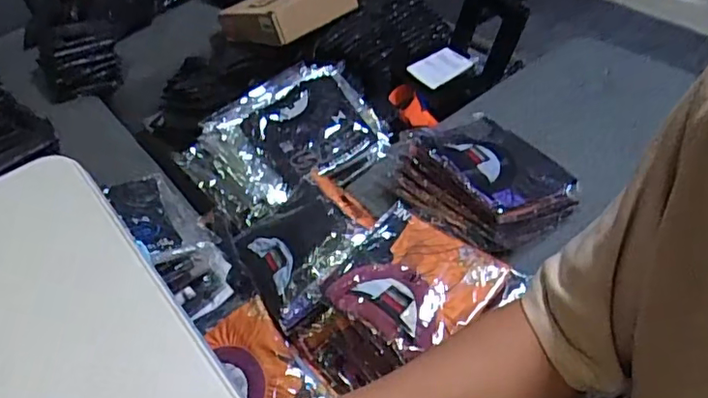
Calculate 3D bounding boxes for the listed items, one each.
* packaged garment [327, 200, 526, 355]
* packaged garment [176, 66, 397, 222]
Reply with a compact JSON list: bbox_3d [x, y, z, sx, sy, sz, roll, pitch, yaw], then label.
[{"bbox_3d":[0.084,0.108,0.770,0.205,0.028,0.187,33,58,32],"label":"packaged garment"},{"bbox_3d":[-0.122,-0.122,1.055,0.346,0.074,0.253,-36,53,-25],"label":"packaged garment"}]

